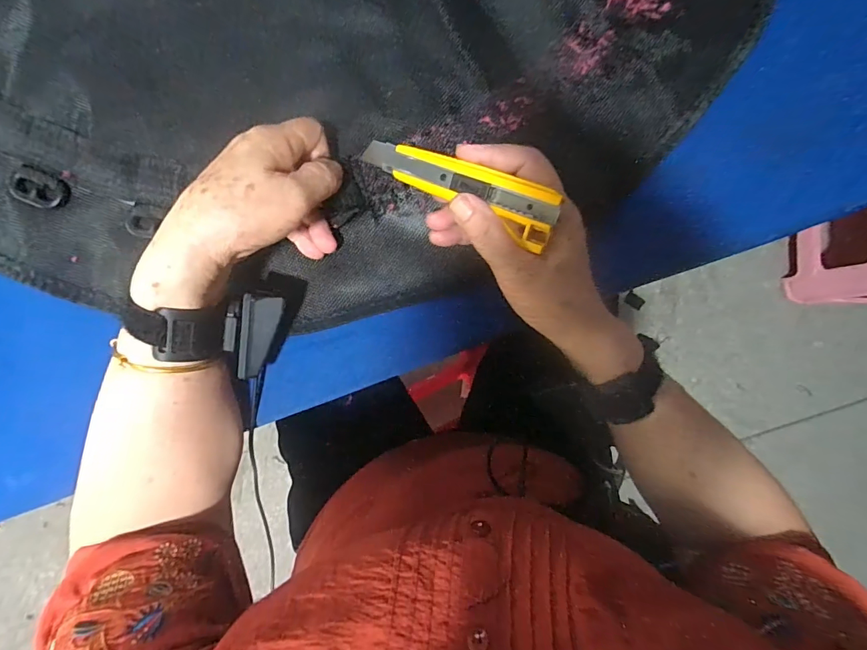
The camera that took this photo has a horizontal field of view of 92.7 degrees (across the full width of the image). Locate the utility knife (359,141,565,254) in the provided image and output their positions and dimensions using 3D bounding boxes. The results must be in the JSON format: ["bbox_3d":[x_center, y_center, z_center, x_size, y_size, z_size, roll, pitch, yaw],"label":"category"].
[{"bbox_3d":[0.013,-0.097,0.287,0.149,0.011,0.032,27,91,21],"label":"utility knife"}]

